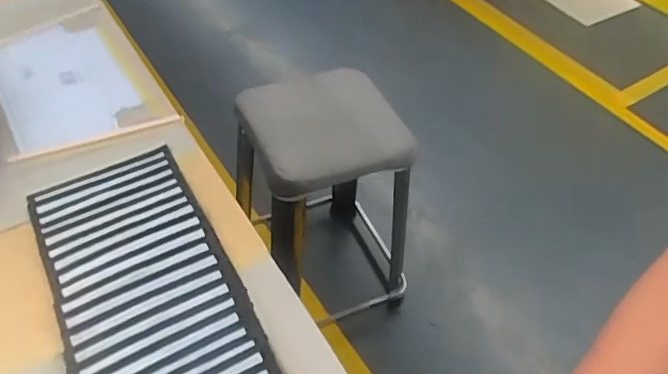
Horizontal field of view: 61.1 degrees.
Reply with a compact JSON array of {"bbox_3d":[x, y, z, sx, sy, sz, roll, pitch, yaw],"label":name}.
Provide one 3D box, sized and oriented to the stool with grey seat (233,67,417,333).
[{"bbox_3d":[-0.014,0.044,1.329,0.350,0.566,0.325,-14,50,-17],"label":"stool with grey seat"}]

